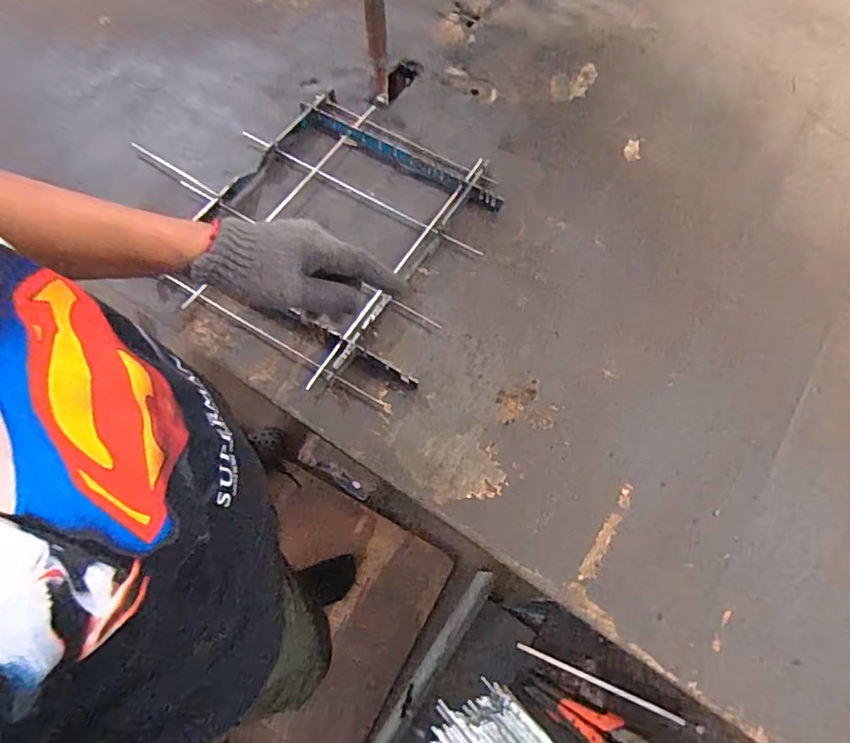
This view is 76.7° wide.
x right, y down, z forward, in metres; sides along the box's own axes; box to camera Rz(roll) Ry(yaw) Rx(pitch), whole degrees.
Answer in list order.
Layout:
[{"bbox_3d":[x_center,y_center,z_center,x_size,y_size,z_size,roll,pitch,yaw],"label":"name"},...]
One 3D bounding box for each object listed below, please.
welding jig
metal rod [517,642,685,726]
[{"bbox_3d":[-0.099,-0.176,0.671,0.333,0.031,0.356,27,71,8],"label":"welding jig"},{"bbox_3d":[0.200,0.358,0.619,0.195,0.008,0.008,23,70,7],"label":"metal rod"}]

